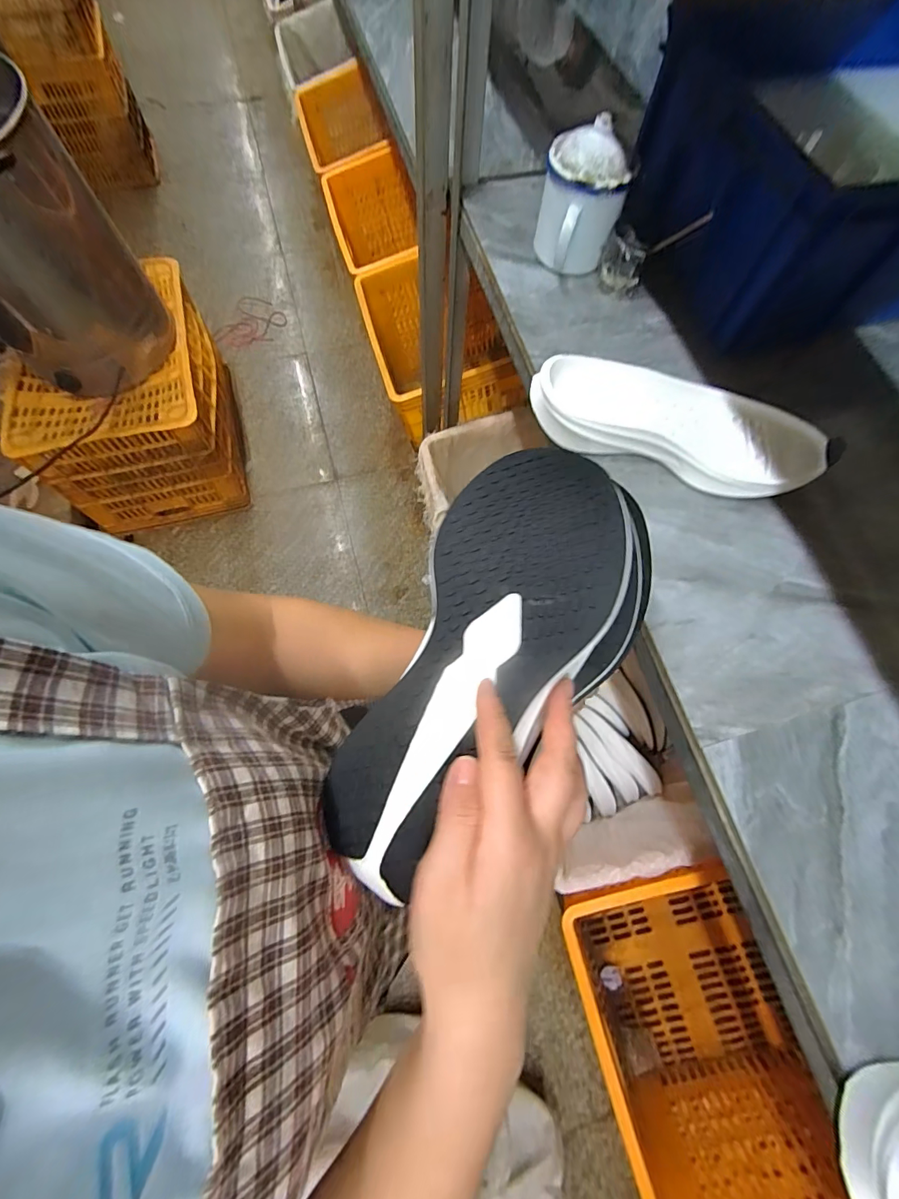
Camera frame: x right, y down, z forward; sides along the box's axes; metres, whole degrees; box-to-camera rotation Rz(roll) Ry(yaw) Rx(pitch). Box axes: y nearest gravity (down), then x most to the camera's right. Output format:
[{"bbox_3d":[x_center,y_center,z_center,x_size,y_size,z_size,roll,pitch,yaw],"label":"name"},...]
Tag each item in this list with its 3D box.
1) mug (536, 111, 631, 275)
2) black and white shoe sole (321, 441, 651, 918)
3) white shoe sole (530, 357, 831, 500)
[{"bbox_3d":[0.151,-0.480,0.537,0.082,0.127,0.099,-18,72,-8],"label":"mug"},{"bbox_3d":[0.017,0.027,0.261,0.117,0.043,0.274,32,83,9],"label":"black and white shoe sole"},{"bbox_3d":[0.233,-0.185,0.474,0.296,0.048,0.113,15,71,3],"label":"white shoe sole"}]

